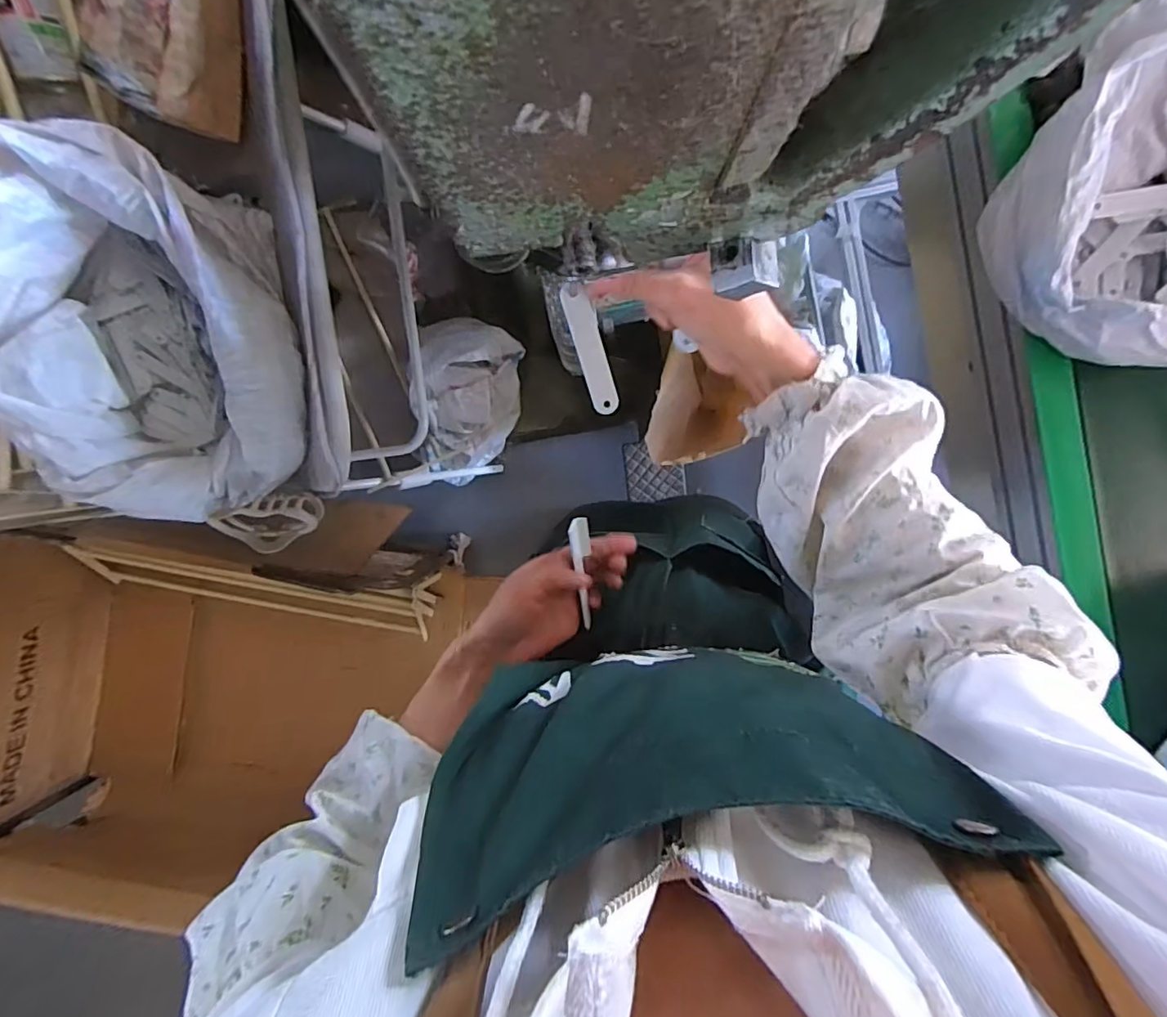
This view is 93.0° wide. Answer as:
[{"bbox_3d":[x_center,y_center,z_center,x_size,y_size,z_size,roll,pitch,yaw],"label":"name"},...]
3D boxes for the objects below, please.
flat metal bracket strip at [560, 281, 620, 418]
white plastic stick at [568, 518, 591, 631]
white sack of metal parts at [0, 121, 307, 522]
[{"bbox_3d":[0.006,-0.105,0.374,0.019,0.004,0.085,-18,112,3],"label":"flat metal bracket strip"},{"bbox_3d":[-0.001,0.055,0.454,0.020,0.009,0.096,-17,111,-34],"label":"white plastic stick"},{"bbox_3d":[-0.424,-0.173,0.569,0.265,0.199,0.360,-3,93,2],"label":"white sack of metal parts"}]

